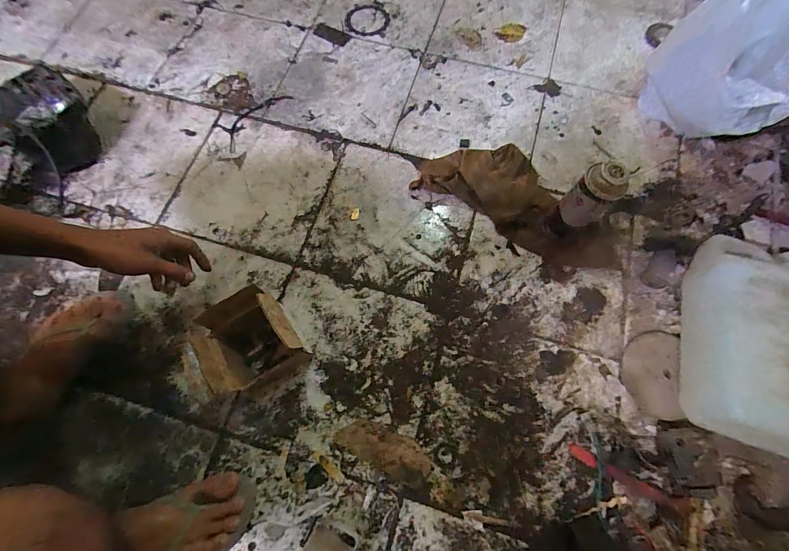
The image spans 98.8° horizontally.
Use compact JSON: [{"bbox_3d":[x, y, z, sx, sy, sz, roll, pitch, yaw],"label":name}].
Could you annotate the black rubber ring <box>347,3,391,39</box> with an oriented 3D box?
[{"bbox_3d":[-0.070,-0.654,0.864,0.112,0.015,0.112,0,71,1],"label":"black rubber ring"}]

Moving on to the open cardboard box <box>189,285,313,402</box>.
[{"bbox_3d":[-0.215,0.111,0.534,0.124,0.130,0.130,-33,74,-10],"label":"open cardboard box"}]

